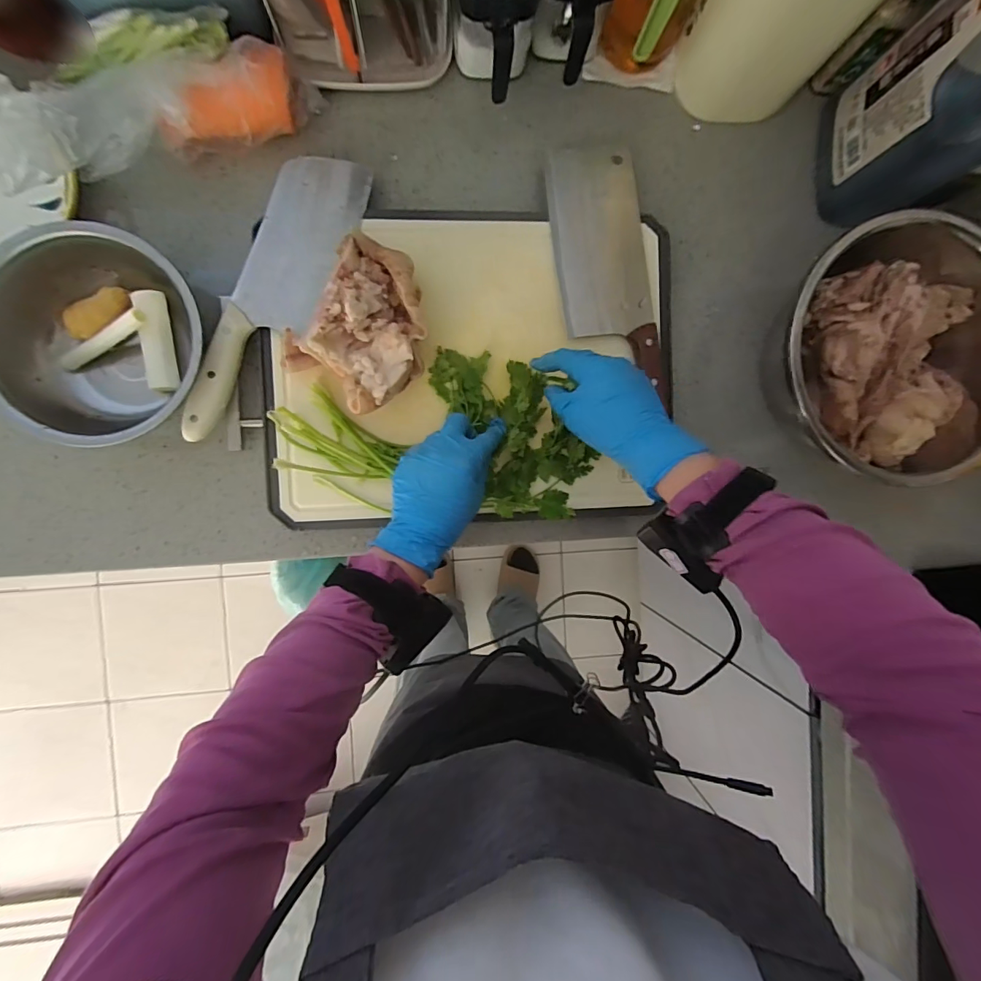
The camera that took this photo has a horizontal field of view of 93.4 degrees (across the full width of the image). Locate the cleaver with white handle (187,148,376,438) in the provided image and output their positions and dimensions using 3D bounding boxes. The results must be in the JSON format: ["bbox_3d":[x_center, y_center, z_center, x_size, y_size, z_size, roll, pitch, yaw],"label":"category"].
[{"bbox_3d":[-0.205,-0.184,0.441,0.082,0.040,0.305,25,90,-6],"label":"cleaver with white handle"}]

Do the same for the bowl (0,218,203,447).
[{"bbox_3d":[-0.342,-0.132,0.418,0.172,0.078,0.163,0,93,-5],"label":"bowl"}]

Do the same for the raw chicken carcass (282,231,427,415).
[{"bbox_3d":[-0.117,-0.149,0.417,0.125,0.070,0.141,41,89,-6],"label":"raw chicken carcass"}]

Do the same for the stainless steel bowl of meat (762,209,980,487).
[{"bbox_3d":[0.412,-0.138,0.479,0.264,0.094,0.239,-19,94,-4],"label":"stainless steel bowl of meat"}]

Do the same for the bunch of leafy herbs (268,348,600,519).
[{"bbox_3d":[-0.049,-0.056,0.456,0.301,0.033,0.155,1,93,-4],"label":"bunch of leafy herbs"}]

